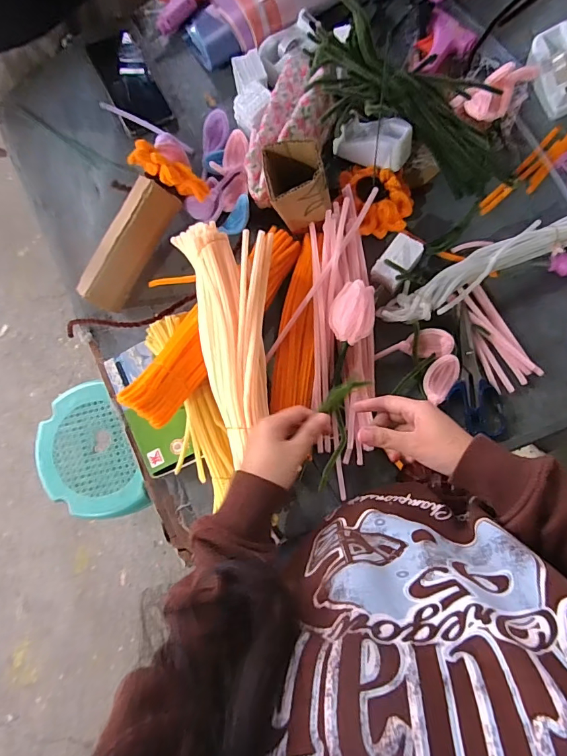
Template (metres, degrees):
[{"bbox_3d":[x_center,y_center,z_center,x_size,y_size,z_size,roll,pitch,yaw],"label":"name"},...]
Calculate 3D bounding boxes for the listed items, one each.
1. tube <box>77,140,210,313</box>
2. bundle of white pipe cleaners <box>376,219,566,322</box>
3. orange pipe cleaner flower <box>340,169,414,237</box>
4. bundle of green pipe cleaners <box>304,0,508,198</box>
[{"bbox_3d":[-0.194,-0.199,0.564,0.084,0.068,0.234,36,101,10],"label":"tube"},{"bbox_3d":[0.274,-0.143,0.533,0.313,0.049,0.053,-22,81,3],"label":"bundle of white pipe cleaners"},{"bbox_3d":[0.129,-0.248,0.564,0.085,0.041,0.109,-20,81,3],"label":"orange pipe cleaner flower"},{"bbox_3d":[0.164,-0.341,0.530,0.286,0.108,0.096,25,86,-12],"label":"bundle of green pipe cleaners"}]

